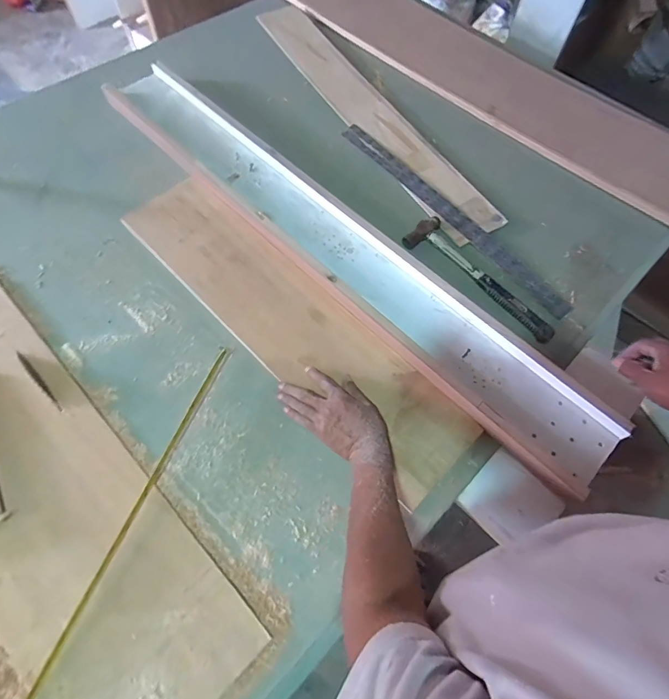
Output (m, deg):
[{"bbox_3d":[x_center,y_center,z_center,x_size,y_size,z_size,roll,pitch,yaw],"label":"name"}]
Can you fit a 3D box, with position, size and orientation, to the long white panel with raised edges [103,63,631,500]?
[{"bbox_3d":[-0.040,-0.225,0.778,0.157,0.035,1.203,-40,69,-19],"label":"long white panel with raised edges"}]

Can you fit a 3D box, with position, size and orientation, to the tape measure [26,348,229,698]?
[{"bbox_3d":[-0.266,0.234,0.543,0.059,0.028,0.540,15,63,8],"label":"tape measure"}]

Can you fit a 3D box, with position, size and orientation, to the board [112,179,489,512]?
[{"bbox_3d":[-0.088,-0.069,0.729,0.735,0.014,0.175,40,69,18],"label":"board"}]

